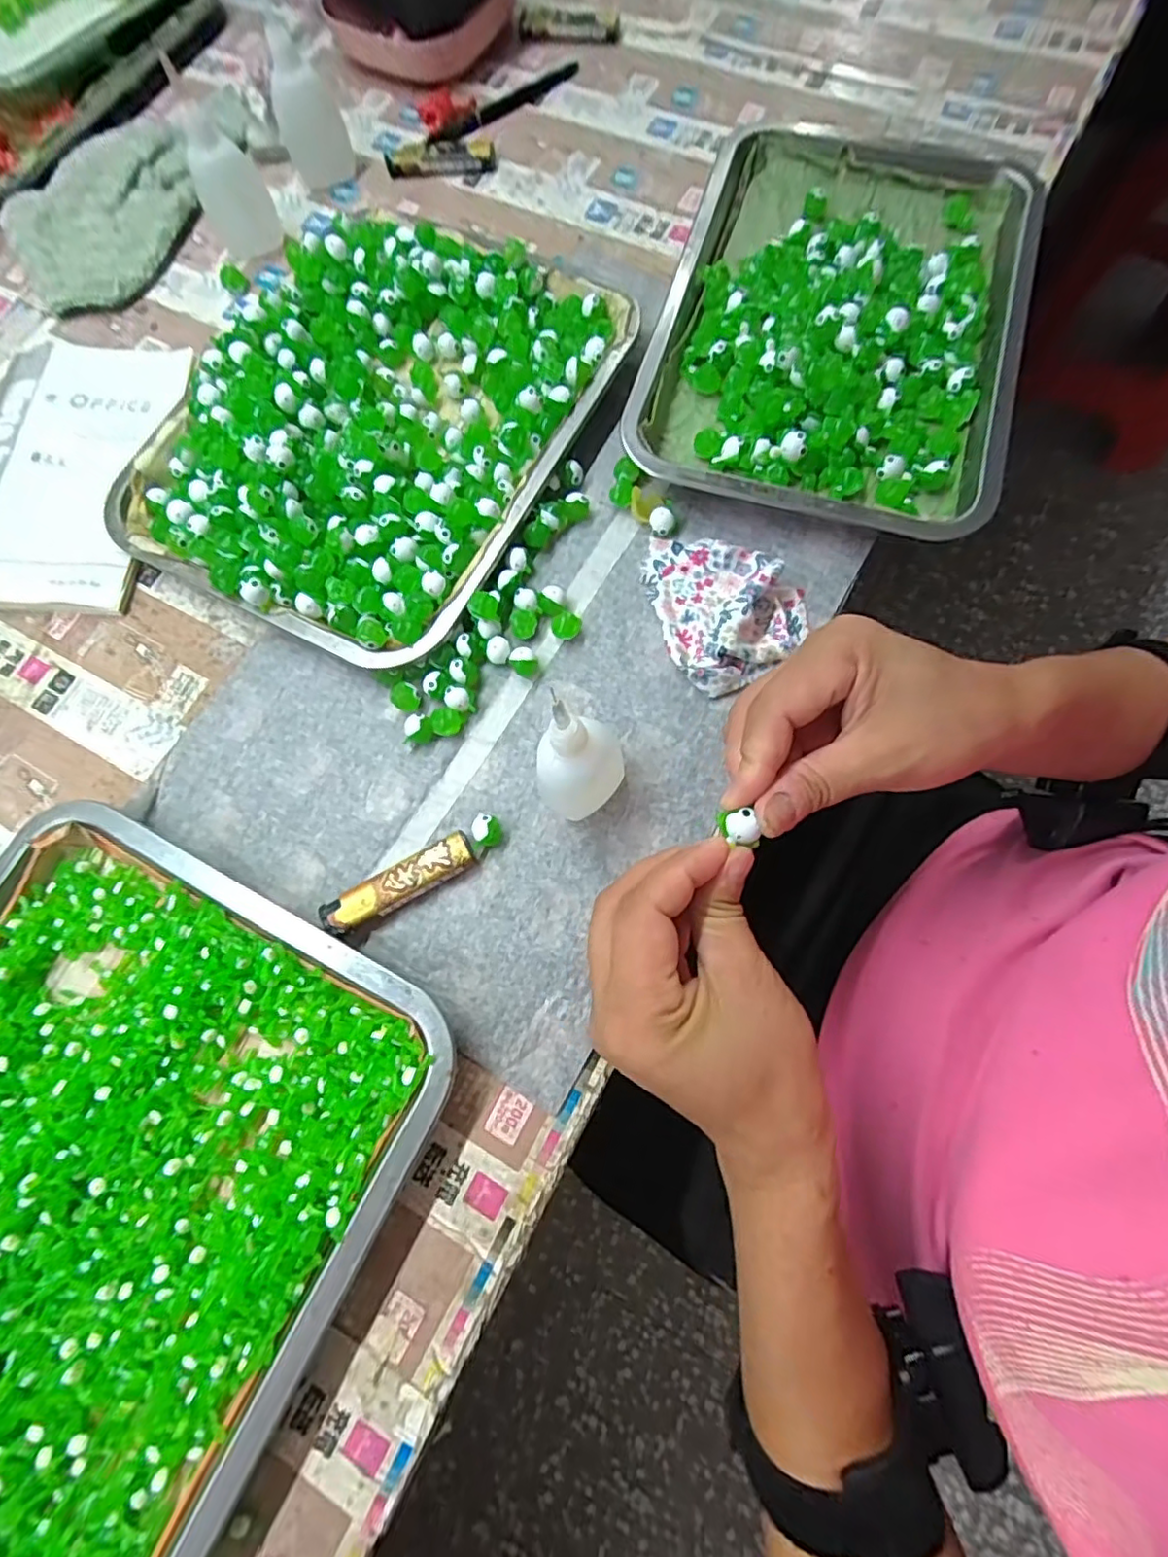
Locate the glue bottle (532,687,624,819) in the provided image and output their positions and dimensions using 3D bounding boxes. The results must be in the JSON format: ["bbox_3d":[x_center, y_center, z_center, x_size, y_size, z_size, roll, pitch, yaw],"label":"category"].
[{"bbox_3d":[-0.001,-0.005,0.282,0.038,0.093,0.037,-1,74,3],"label":"glue bottle"}]

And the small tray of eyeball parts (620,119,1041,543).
[{"bbox_3d":[0.153,-0.278,0.374,0.208,0.037,0.273,17,76,7],"label":"small tray of eyeball parts"}]

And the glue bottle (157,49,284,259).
[{"bbox_3d":[-0.242,-0.403,0.401,0.043,0.082,0.023,-31,75,-6],"label":"glue bottle"}]

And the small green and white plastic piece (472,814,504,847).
[{"bbox_3d":[-0.049,0.027,0.317,0.015,0.014,0.015,-1,74,3],"label":"small green and white plastic piece"}]

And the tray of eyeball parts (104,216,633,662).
[{"bbox_3d":[-0.129,-0.223,0.378,0.232,0.031,0.286,28,78,10],"label":"tray of eyeball parts"}]

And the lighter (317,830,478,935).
[{"bbox_3d":[-0.093,0.054,0.312,0.080,0.013,0.020,-30,75,-5],"label":"lighter"}]

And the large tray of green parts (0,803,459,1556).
[{"bbox_3d":[-0.228,0.190,0.277,0.252,0.034,0.300,25,77,9],"label":"large tray of green parts"}]

